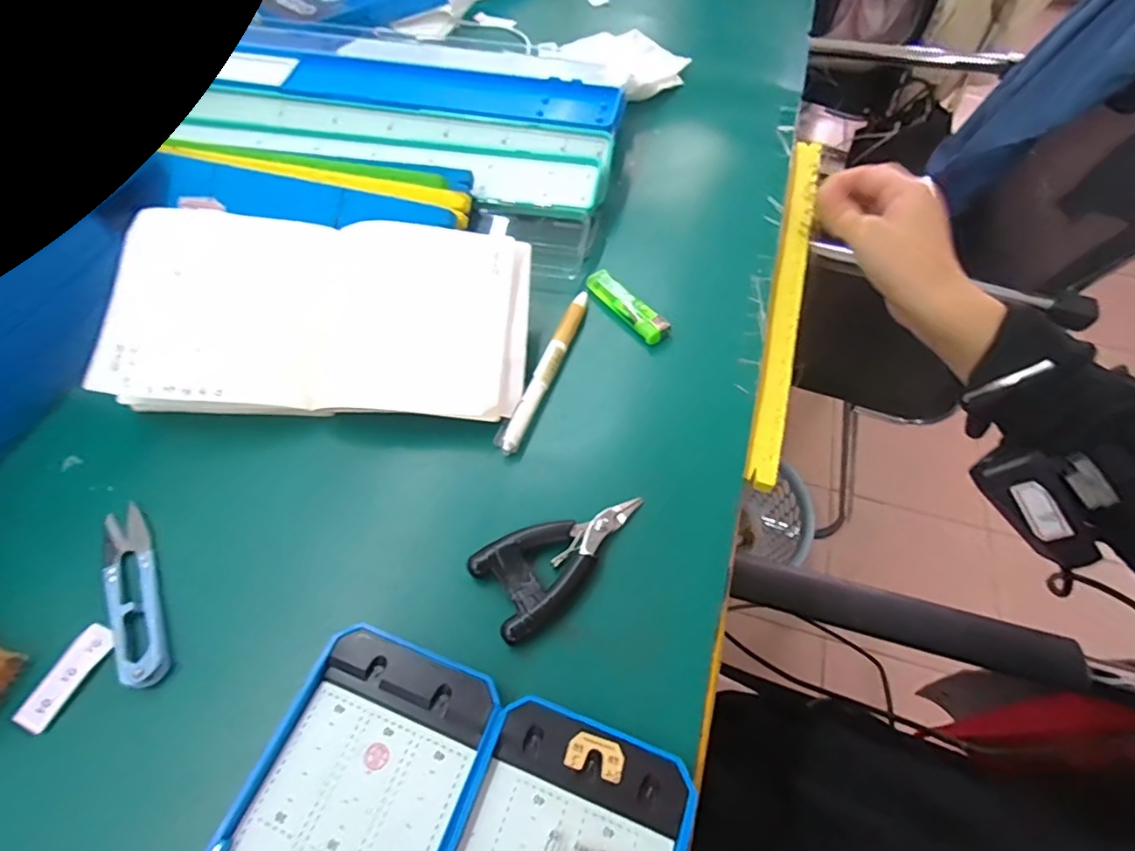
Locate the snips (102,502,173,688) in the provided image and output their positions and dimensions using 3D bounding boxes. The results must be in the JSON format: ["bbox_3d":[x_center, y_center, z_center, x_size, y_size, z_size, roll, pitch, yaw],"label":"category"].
[{"bbox_3d":[-0.222,0.083,0.280,0.022,0.013,0.101,-26,60,-18],"label":"snips"}]

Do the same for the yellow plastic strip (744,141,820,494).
[{"bbox_3d":[0.162,-0.111,0.403,0.023,0.013,0.360,18,57,6],"label":"yellow plastic strip"}]

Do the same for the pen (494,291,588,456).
[{"bbox_3d":[-0.012,-0.039,0.358,0.016,0.009,0.135,20,57,12],"label":"pen"}]

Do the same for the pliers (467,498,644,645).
[{"bbox_3d":[0.000,0.067,0.286,0.093,0.010,0.048,-26,60,-18],"label":"pliers"}]

